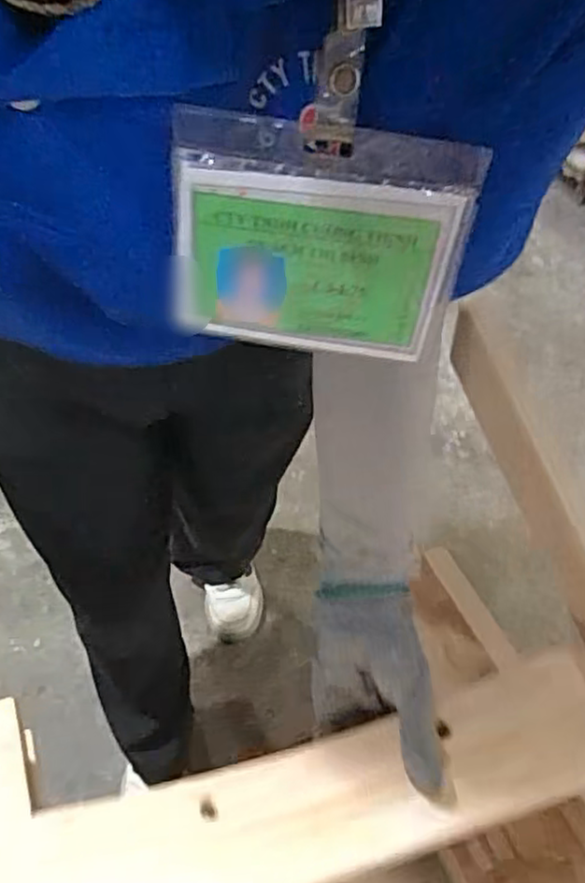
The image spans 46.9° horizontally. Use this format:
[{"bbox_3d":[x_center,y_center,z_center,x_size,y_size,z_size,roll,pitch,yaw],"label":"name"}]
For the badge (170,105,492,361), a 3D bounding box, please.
[{"bbox_3d":[0.007,-0.069,0.236,0.098,0.078,0.010,8,47,1],"label":"badge"}]

